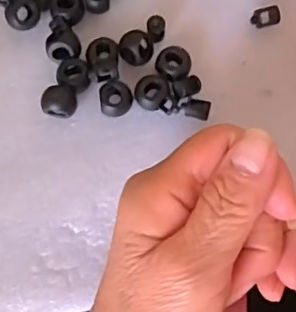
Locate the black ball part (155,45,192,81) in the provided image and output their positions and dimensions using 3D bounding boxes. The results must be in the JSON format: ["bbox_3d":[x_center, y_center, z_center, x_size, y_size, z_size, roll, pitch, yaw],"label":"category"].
[{"bbox_3d":[0.013,-0.046,0.292,0.017,0.011,0.017,0,75,1],"label":"black ball part"}]

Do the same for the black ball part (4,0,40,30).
[{"bbox_3d":[-0.066,-0.075,0.298,0.018,0.011,0.017,0,75,1],"label":"black ball part"}]

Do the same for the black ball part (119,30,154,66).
[{"bbox_3d":[-0.006,-0.054,0.290,0.016,0.012,0.016,0,75,1],"label":"black ball part"}]

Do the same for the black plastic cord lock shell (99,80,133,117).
[{"bbox_3d":[-0.016,-0.028,0.285,0.017,0.011,0.015,-19,76,-4],"label":"black plastic cord lock shell"}]

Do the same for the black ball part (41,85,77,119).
[{"bbox_3d":[-0.044,-0.026,0.285,0.017,0.014,0.015,11,76,4],"label":"black ball part"}]

